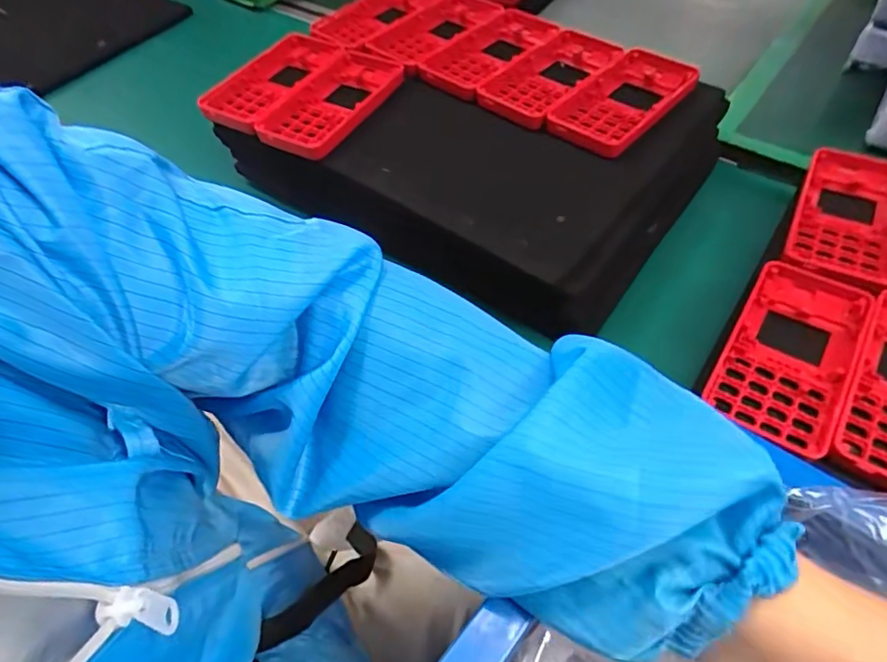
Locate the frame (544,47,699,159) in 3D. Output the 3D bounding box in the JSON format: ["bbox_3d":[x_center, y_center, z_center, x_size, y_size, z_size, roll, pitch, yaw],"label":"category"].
[{"bbox_3d":[0.136,-0.178,0.411,0.064,0.012,0.120,34,62,25],"label":"frame"}]

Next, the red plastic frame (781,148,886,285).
[{"bbox_3d":[0.276,-0.080,0.371,0.063,0.015,0.122,24,58,19],"label":"red plastic frame"}]

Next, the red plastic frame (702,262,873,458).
[{"bbox_3d":[0.201,0.011,0.316,0.061,0.018,0.120,29,59,22],"label":"red plastic frame"}]

